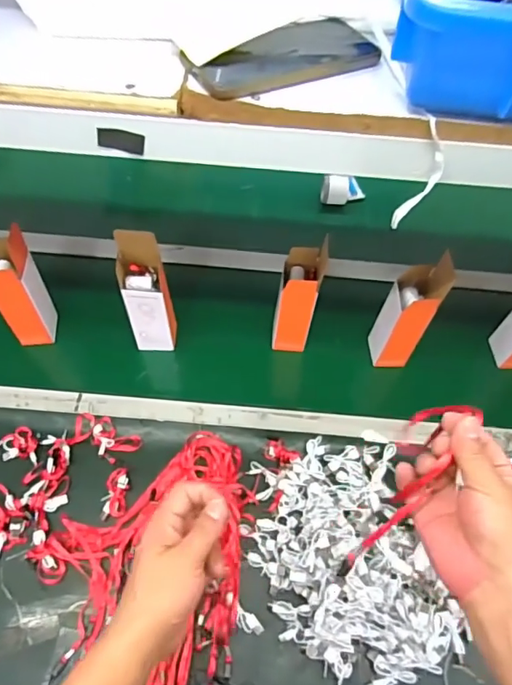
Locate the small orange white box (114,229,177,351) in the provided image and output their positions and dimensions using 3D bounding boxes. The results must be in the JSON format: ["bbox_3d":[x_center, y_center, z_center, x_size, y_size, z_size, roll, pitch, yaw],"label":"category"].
[{"bbox_3d":[-0.174,-0.075,0.803,0.072,0.222,0.065,-3,57,-4],"label":"small orange white box"}]

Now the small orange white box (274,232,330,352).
[{"bbox_3d":[0.069,-0.065,0.838,0.061,0.185,0.086,11,57,5],"label":"small orange white box"}]

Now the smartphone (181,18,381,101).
[{"bbox_3d":[0.021,-0.243,0.422,0.162,0.015,0.083,-22,59,-20],"label":"smartphone"}]

